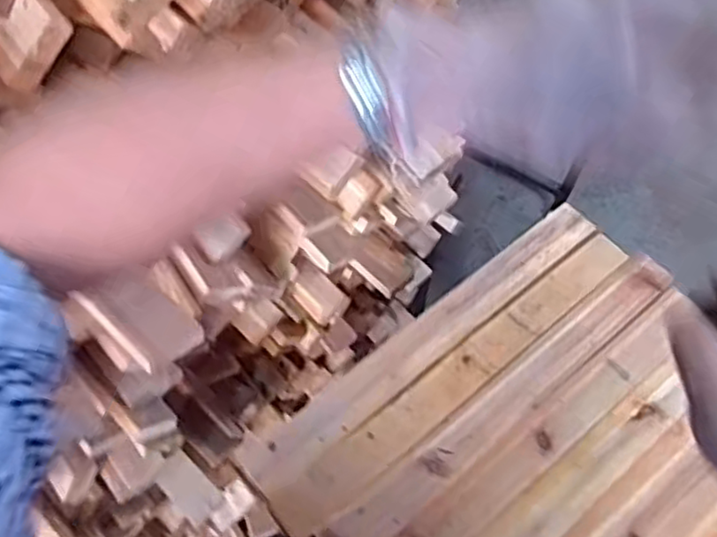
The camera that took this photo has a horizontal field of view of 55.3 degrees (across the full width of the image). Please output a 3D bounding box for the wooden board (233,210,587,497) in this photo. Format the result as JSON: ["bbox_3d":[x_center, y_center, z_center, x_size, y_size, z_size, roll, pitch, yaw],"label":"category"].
[{"bbox_3d":[0.083,0.072,0.760,0.491,0.024,0.061,-36,65,-18],"label":"wooden board"}]

